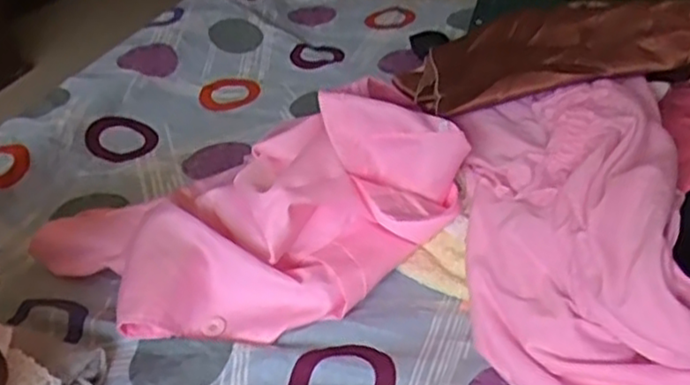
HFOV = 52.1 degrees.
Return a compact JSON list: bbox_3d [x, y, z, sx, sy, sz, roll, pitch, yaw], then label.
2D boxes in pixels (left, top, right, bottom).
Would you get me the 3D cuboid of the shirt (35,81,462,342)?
[{"bbox_3d":[-0.086,0.019,0.703,0.413,0.149,0.206,-17,38,-18],"label":"shirt"}]

